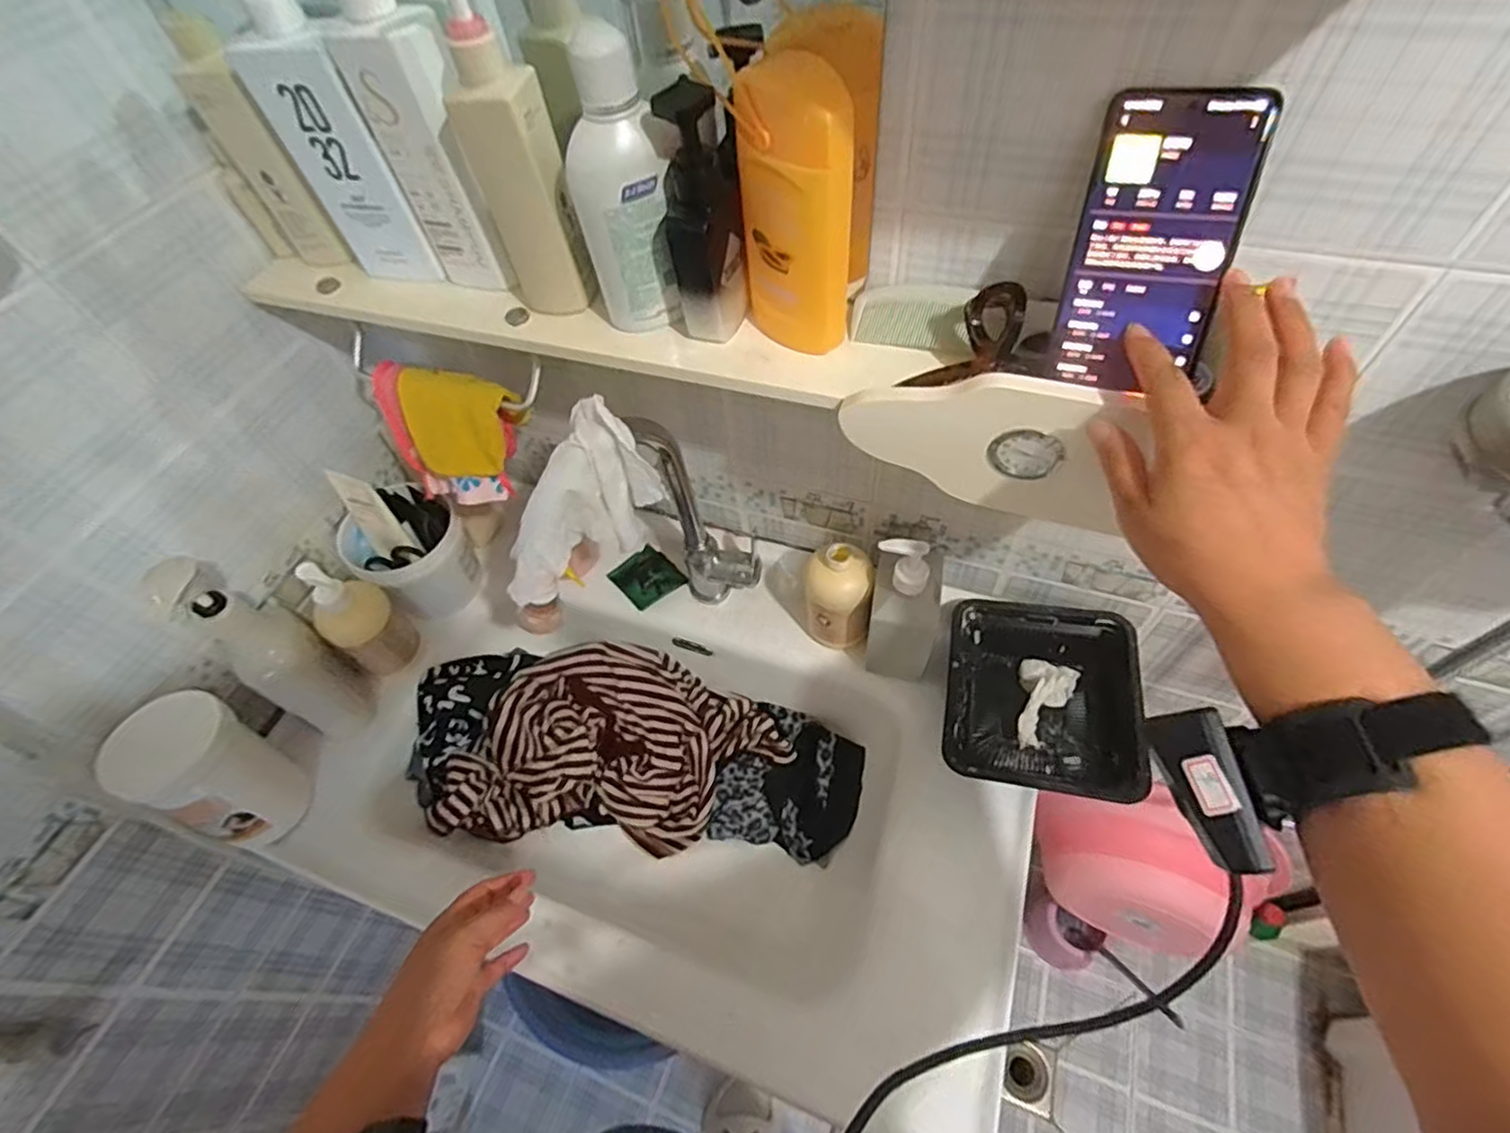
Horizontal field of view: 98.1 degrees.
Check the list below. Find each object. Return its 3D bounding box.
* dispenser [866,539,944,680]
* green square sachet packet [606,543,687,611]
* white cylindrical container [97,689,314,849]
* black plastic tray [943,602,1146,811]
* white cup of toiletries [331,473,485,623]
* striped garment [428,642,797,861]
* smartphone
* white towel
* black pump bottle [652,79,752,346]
[{"bbox_3d":[0.149,0.039,0.642,0.068,0.188,0.095,8,57,10],"label":"dispenser"},{"bbox_3d":[-0.135,0.013,0.821,0.071,0.012,0.074,-37,60,-19],"label":"green square sachet packet"},{"bbox_3d":[-0.527,0.200,0.643,0.089,0.156,0.097,-2,56,4],"label":"white cylindrical container"},{"bbox_3d":[0.285,0.137,0.667,0.171,0.081,0.193,10,57,12],"label":"black plastic tray"},{"bbox_3d":[-0.408,-0.028,0.768,0.123,0.158,0.120,-40,61,-20],"label":"white cup of toiletries"},{"bbox_3d":[-0.169,0.209,0.798,0.395,0.088,0.231,0,56,6],"label":"striped garment"},{"bbox_3d":[0.215,-0.172,0.356,0.077,0.145,0.005,14,23,18],"label":"smartphone"},{"bbox_3d":[-0.137,-0.040,0.544,0.038,0.096,0.169,40,103,49],"label":"white towel"},{"bbox_3d":[-0.037,-0.228,0.436,0.044,0.147,0.050,36,66,25],"label":"black pump bottle"}]

